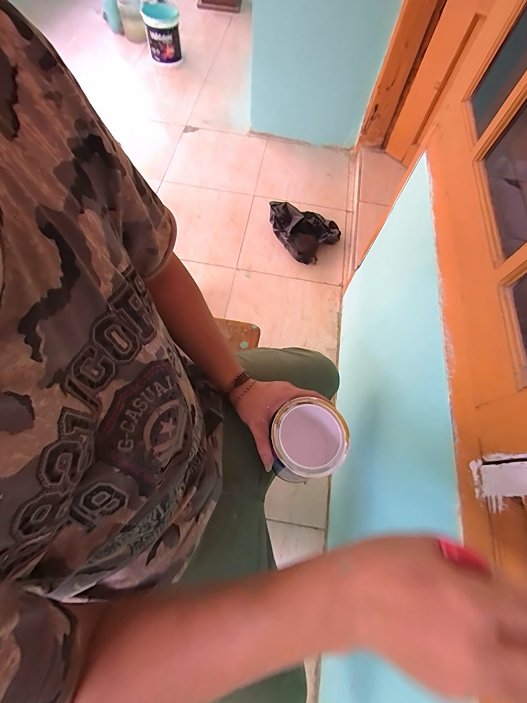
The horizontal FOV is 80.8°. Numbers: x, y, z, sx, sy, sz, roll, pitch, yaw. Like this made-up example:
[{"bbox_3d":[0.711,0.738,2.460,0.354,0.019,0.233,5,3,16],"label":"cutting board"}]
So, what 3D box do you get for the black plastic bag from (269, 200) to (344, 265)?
[{"bbox_3d":[0.148,-0.472,1.169,0.230,0.101,0.262,-38,72,-18],"label":"black plastic bag"}]

